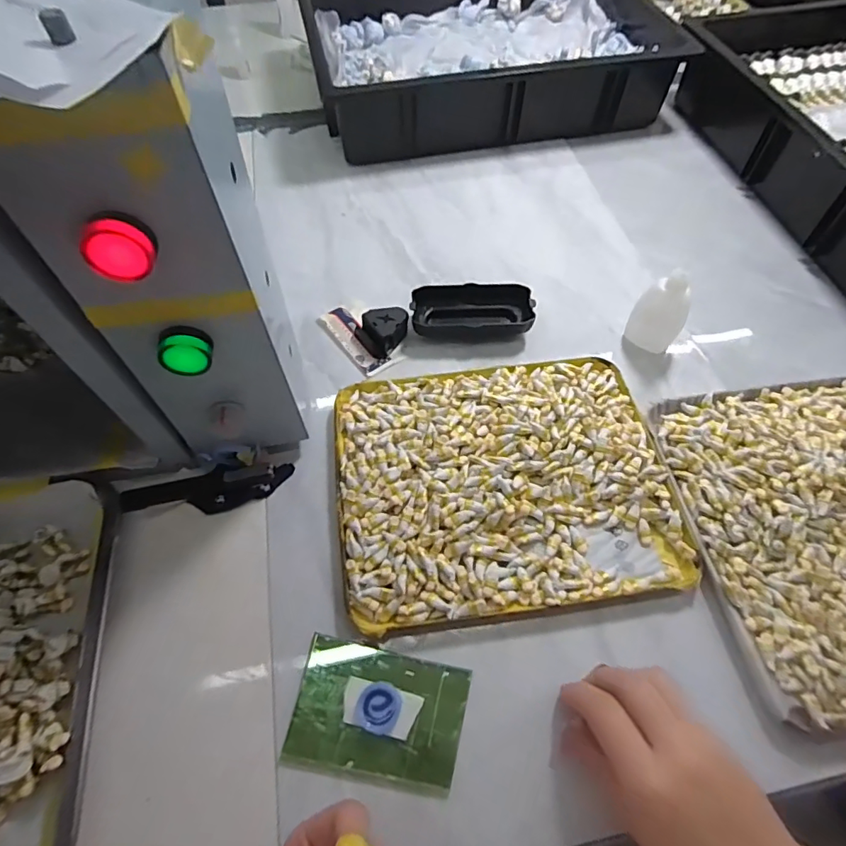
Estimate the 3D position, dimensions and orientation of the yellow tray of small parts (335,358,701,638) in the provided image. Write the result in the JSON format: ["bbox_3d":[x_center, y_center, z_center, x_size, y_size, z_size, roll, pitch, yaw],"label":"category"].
[{"bbox_3d":[0.059,0.037,0.374,0.242,0.021,0.197,-9,57,-2],"label":"yellow tray of small parts"}]

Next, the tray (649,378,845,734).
[{"bbox_3d":[0.308,0.069,0.352,0.226,0.027,0.235,-6,59,-3],"label":"tray"}]

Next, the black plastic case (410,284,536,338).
[{"bbox_3d":[0.047,-0.108,0.472,0.111,0.024,0.042,2,58,2],"label":"black plastic case"}]

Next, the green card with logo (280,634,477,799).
[{"bbox_3d":[-0.027,0.176,0.302,0.101,0.007,0.070,9,62,7],"label":"green card with logo"}]

